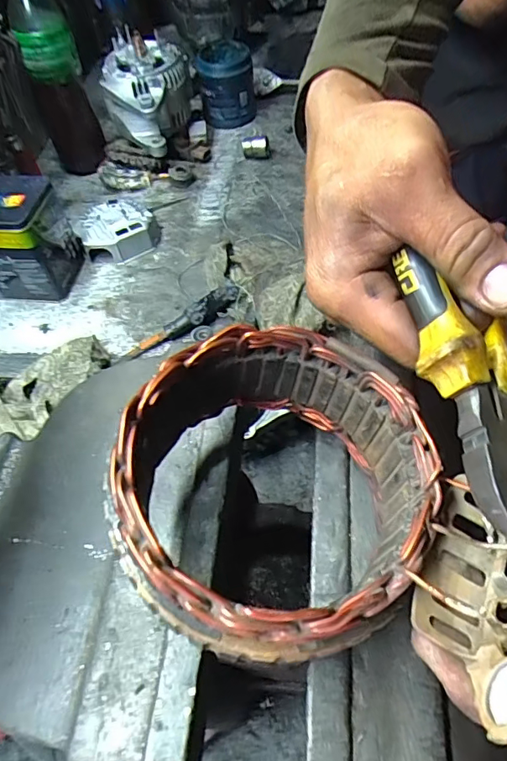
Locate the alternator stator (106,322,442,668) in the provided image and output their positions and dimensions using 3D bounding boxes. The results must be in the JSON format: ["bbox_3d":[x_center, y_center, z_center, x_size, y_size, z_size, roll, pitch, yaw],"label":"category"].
[{"bbox_3d":[0.010,0.041,0.186,0.106,0.064,0.113,-8,54,0],"label":"alternator stator"}]

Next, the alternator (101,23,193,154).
[{"bbox_3d":[-0.167,-0.443,0.770,0.122,0.136,0.136,20,59,19],"label":"alternator"}]

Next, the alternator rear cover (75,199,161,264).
[{"bbox_3d":[-0.192,-0.216,0.706,0.110,0.038,0.116,-25,56,-12],"label":"alternator rear cover"}]

